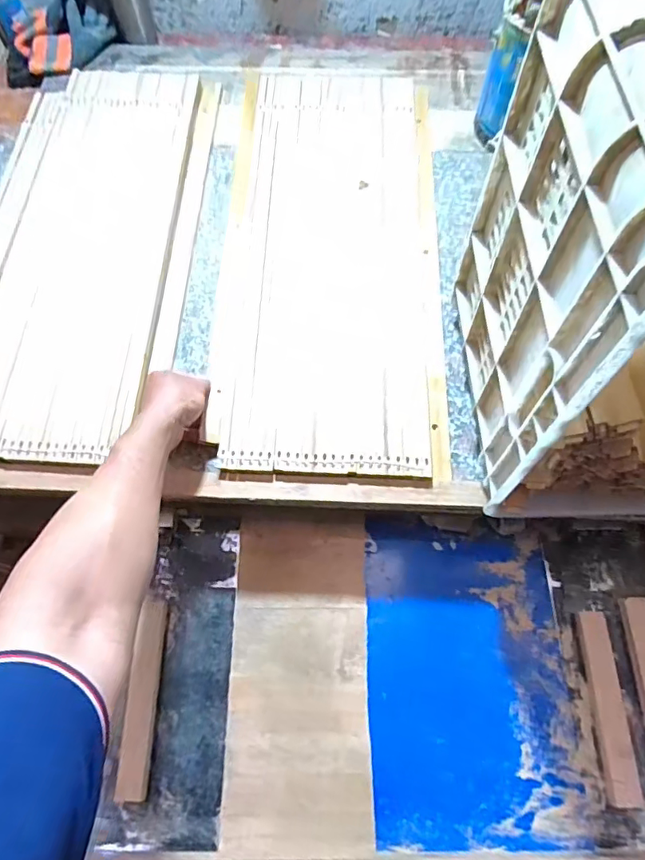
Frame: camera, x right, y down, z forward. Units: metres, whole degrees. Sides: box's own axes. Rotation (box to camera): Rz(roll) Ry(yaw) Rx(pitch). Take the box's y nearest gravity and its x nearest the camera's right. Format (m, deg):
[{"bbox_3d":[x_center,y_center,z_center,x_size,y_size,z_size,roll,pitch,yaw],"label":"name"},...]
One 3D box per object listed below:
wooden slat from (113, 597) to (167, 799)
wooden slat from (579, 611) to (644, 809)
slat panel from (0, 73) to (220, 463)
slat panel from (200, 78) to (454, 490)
[{"bbox_3d":[-0.210,0.313,0.604,0.033,0.019,0.210,1,66,1],"label":"wooden slat"},{"bbox_3d":[0.335,0.321,0.597,0.037,0.024,0.200,-1,66,0],"label":"wooden slat"},{"bbox_3d":[-0.315,-0.280,0.744,0.247,0.033,0.679,3,66,1],"label":"slat panel"},{"bbox_3d":[0.011,-0.265,0.727,0.297,0.023,0.685,1,68,0],"label":"slat panel"}]

